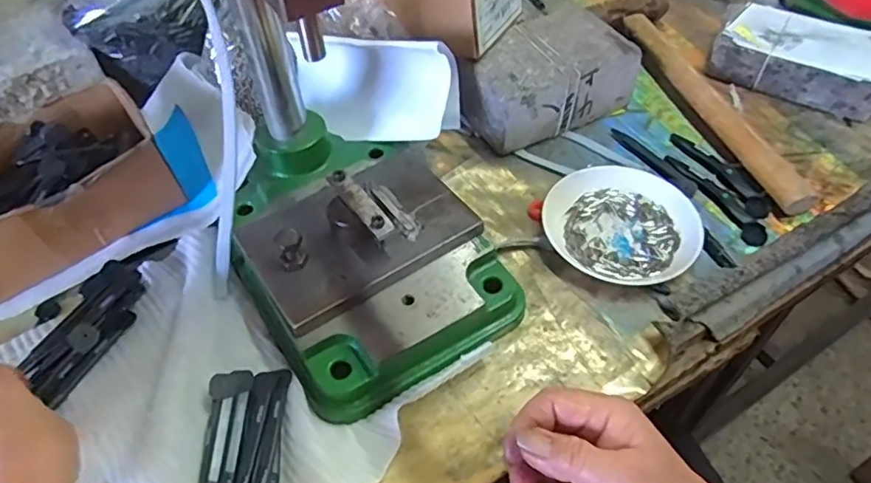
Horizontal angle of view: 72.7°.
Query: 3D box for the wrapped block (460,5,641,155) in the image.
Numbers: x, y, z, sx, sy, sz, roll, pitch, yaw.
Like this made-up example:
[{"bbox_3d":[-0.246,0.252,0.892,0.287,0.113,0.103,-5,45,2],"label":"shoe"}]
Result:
[{"bbox_3d":[0.101,-0.156,0.565,0.155,0.067,0.100,-22,53,-17],"label":"wrapped block"}]

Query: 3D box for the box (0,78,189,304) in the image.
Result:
[{"bbox_3d":[-0.308,-0.046,0.469,0.156,0.067,0.129,-33,56,-24],"label":"box"}]

